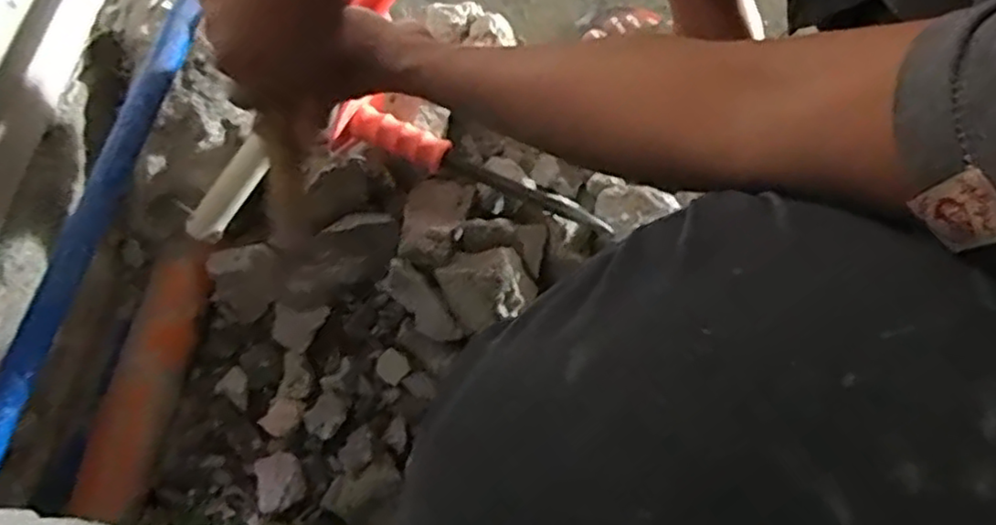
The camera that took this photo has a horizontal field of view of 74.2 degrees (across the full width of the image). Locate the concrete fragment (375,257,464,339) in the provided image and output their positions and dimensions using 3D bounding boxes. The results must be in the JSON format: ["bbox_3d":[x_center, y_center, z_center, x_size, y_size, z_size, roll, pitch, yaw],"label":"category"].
[{"bbox_3d":[-0.068,0.036,0.576,0.031,0.042,0.084,-42,92,-14],"label":"concrete fragment"}]

